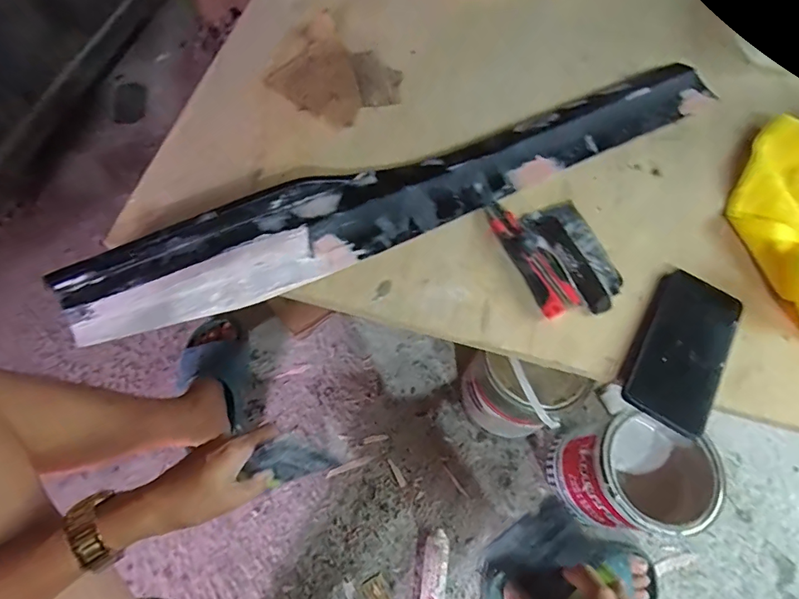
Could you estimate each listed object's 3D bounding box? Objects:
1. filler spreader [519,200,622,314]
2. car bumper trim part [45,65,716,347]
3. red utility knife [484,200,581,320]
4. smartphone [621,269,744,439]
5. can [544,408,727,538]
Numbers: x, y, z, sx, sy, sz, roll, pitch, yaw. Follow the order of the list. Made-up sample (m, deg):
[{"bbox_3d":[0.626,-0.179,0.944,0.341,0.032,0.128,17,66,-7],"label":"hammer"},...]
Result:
[{"bbox_3d":[0.192,-0.049,0.481,0.062,0.013,0.128,-25,69,-14],"label":"filler spreader"},{"bbox_3d":[0.044,-0.132,0.483,0.745,0.044,0.087,-25,69,-14],"label":"car bumper trim part"},{"bbox_3d":[0.138,-0.049,0.467,0.041,0.022,0.138,-23,68,-13],"label":"red utility knife"},{"bbox_3d":[0.283,0.049,0.447,0.078,0.014,0.162,31,67,11],"label":"smartphone"},{"bbox_3d":[0.352,0.268,0.693,0.179,0.208,0.157,-10,66,-8],"label":"can"}]

